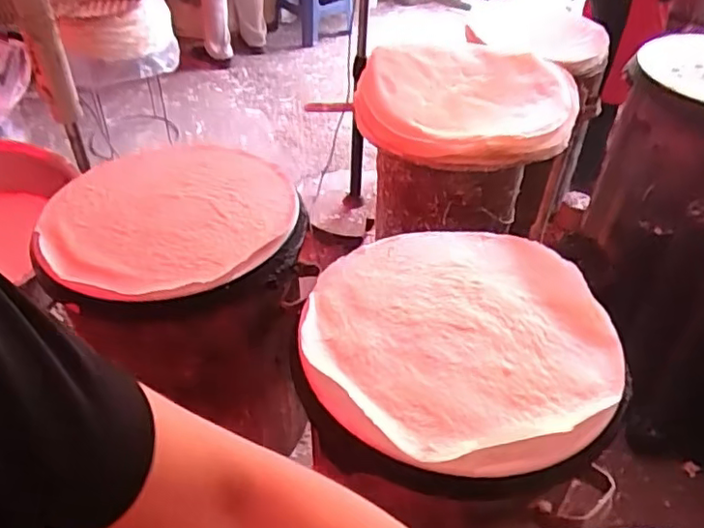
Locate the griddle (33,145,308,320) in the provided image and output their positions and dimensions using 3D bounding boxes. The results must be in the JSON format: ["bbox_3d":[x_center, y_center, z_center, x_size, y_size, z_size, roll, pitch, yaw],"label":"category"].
[{"bbox_3d":[-0.276,-0.075,0.932,0.372,0.041,0.397,0,42,0],"label":"griddle"}]

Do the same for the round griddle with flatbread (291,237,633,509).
[{"bbox_3d":[0.125,0.084,0.738,0.366,0.044,0.386,0,42,0],"label":"round griddle with flatbread"}]

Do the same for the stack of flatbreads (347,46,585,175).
[{"bbox_3d":[0.209,-0.300,1.111,0.384,0.093,0.321,6,42,7],"label":"stack of flatbreads"}]

